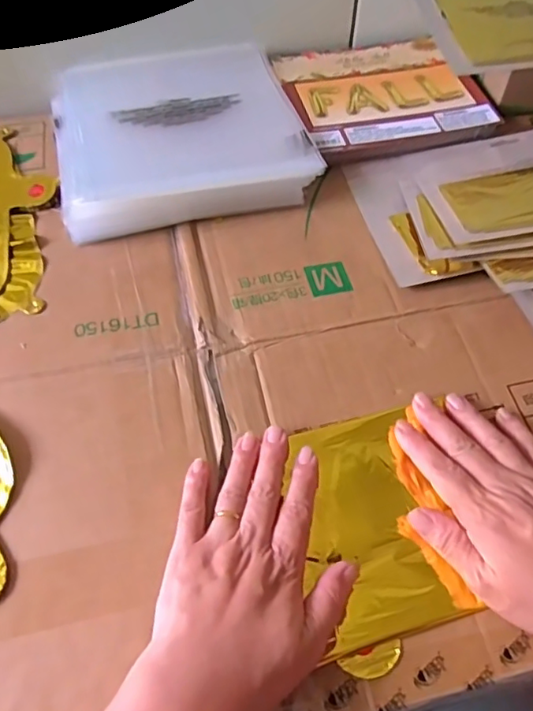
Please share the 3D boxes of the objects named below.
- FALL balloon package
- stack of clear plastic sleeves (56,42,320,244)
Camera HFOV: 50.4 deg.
[{"bbox_3d":[0.115,-0.270,0.576,0.186,0.022,0.173,-14,59,-9],"label":"FALL balloon package"},{"bbox_3d":[-0.086,-0.219,0.538,0.221,0.032,0.232,-12,59,-8],"label":"stack of clear plastic sleeves"}]

